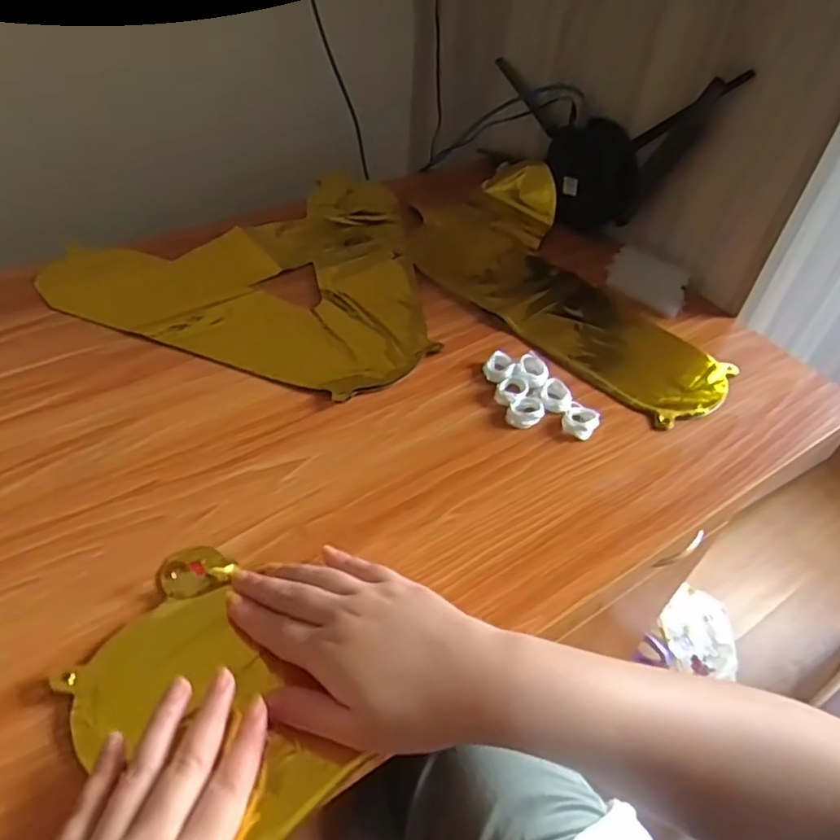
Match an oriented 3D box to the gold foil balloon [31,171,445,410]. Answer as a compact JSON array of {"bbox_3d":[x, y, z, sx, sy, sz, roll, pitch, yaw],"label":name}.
[{"bbox_3d":[-0.137,-0.175,0.657,0.358,0.008,0.335,17,48,10],"label":"gold foil balloon"}]

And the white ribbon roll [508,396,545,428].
[{"bbox_3d":[0.087,-0.007,0.520,0.028,0.011,0.033,17,48,10],"label":"white ribbon roll"}]

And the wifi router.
[{"bbox_3d":[0.174,-0.316,0.701,0.041,0.188,0.312,-25,54,-26],"label":"wifi router"}]

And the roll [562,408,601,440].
[{"bbox_3d":[0.132,0.001,0.518,0.028,0.012,0.028,3,47,-3],"label":"roll"}]

